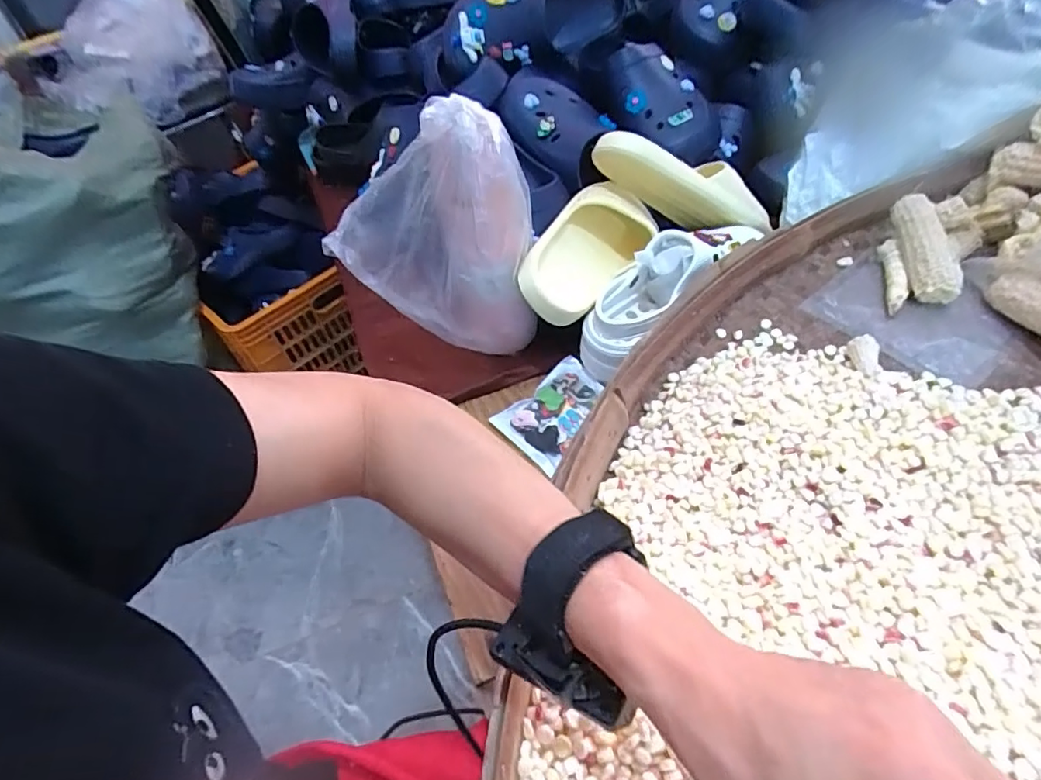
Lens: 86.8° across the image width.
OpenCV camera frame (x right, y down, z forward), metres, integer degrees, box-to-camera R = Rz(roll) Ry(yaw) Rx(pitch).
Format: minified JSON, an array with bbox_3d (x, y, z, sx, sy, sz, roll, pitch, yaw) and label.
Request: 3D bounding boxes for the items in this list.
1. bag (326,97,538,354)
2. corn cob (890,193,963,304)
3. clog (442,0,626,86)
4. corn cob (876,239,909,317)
[{"bbox_3d":[-0.082,-0.139,0.535,0.183,0.229,0.064,0,46,13],"label":"bag"},{"bbox_3d":[0.381,-0.136,0.522,0.028,0.031,0.109,-6,70,1],"label":"corn cob"},{"bbox_3d":[0.012,-0.523,0.782,0.259,0.090,0.100,-26,50,-12],"label":"clog"},{"bbox_3d":[0.366,-0.111,0.542,0.016,0.019,0.087,6,59,13],"label":"corn cob"}]

